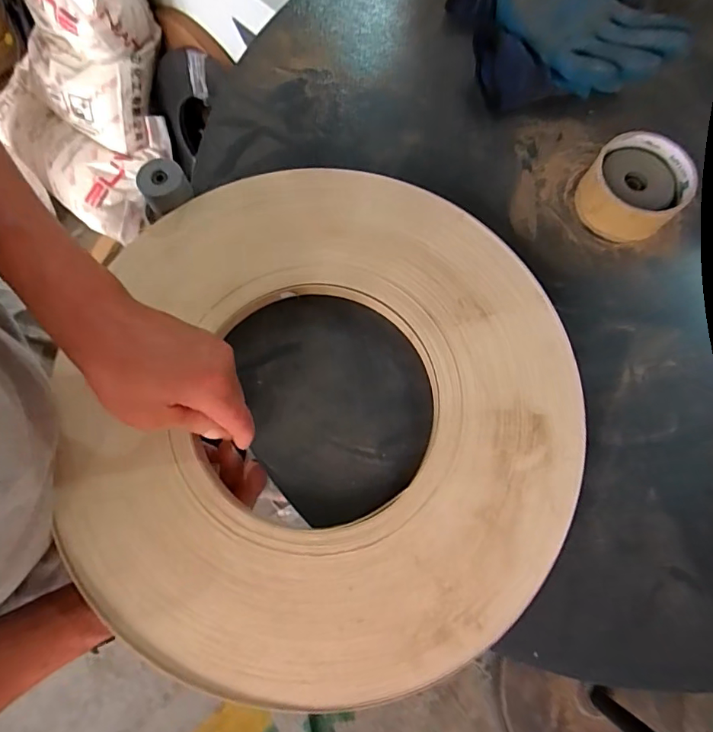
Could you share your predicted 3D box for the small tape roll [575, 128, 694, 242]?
[{"bbox_3d":[0.243,-0.156,0.425,0.078,0.047,0.084,0,74,-1],"label":"small tape roll"}]

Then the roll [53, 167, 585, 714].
[{"bbox_3d":[-0.028,0.028,0.378,0.395,0.034,0.401,0,78,-1],"label":"roll"}]

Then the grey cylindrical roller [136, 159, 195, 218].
[{"bbox_3d":[-0.167,-0.156,0.418,0.039,0.023,0.036,0,78,-1],"label":"grey cylindrical roller"}]

